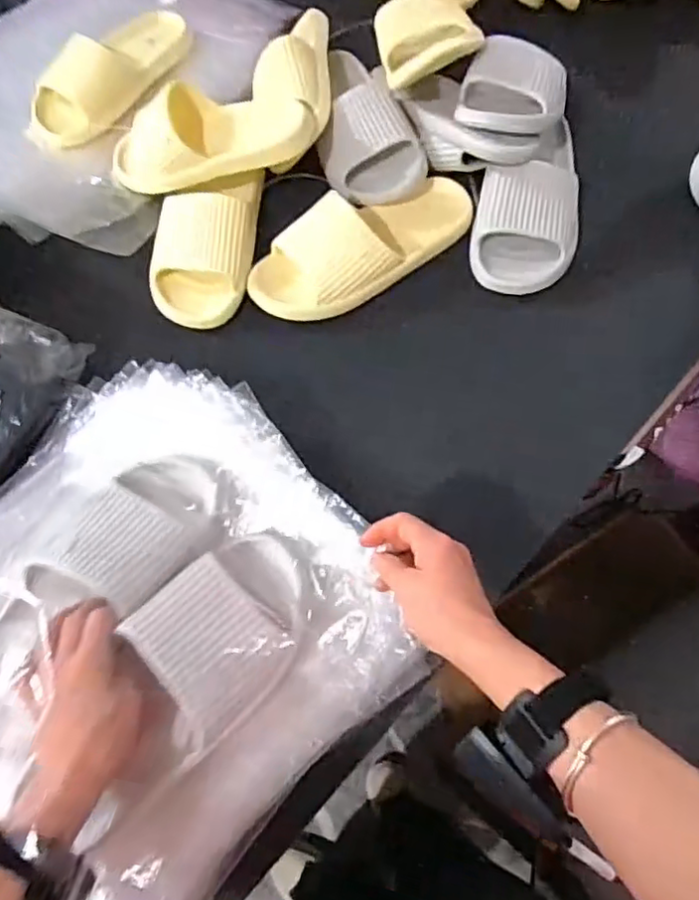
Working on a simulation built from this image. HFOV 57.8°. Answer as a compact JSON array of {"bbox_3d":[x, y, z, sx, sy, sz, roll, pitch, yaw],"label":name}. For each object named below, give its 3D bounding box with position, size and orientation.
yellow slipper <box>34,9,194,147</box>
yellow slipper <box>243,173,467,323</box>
[{"bbox_3d":[-0.287,-0.463,0.749,0.110,0.058,0.236,30,70,13],"label":"yellow slipper"},{"bbox_3d":[0.013,-0.224,0.672,0.249,0.059,0.110,-35,70,-14],"label":"yellow slipper"}]

